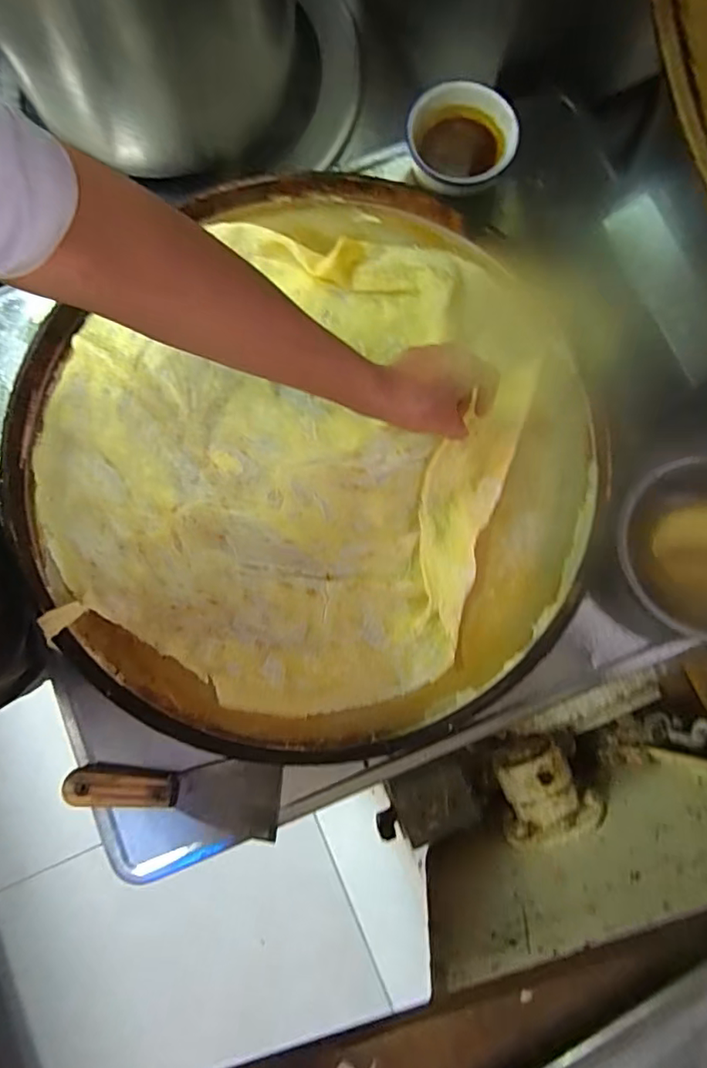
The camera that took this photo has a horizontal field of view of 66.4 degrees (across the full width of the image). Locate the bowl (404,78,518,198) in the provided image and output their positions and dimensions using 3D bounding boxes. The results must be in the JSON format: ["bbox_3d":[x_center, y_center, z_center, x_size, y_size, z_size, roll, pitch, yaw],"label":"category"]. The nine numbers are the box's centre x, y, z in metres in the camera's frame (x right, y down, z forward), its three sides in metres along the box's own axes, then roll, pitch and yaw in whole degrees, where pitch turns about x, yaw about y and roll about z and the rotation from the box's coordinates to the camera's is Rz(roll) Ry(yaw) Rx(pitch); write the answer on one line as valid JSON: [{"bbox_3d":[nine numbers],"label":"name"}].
[{"bbox_3d":[0.109,-0.393,0.559,0.111,0.058,0.107,0,82,0],"label":"bowl"}]

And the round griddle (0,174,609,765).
[{"bbox_3d":[-0.041,-0.078,0.489,0.513,0.033,0.509,0,80,1],"label":"round griddle"}]

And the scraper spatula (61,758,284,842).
[{"bbox_3d":[-0.154,0.225,0.469,0.179,0.021,0.061,6,82,1],"label":"scraper spatula"}]

